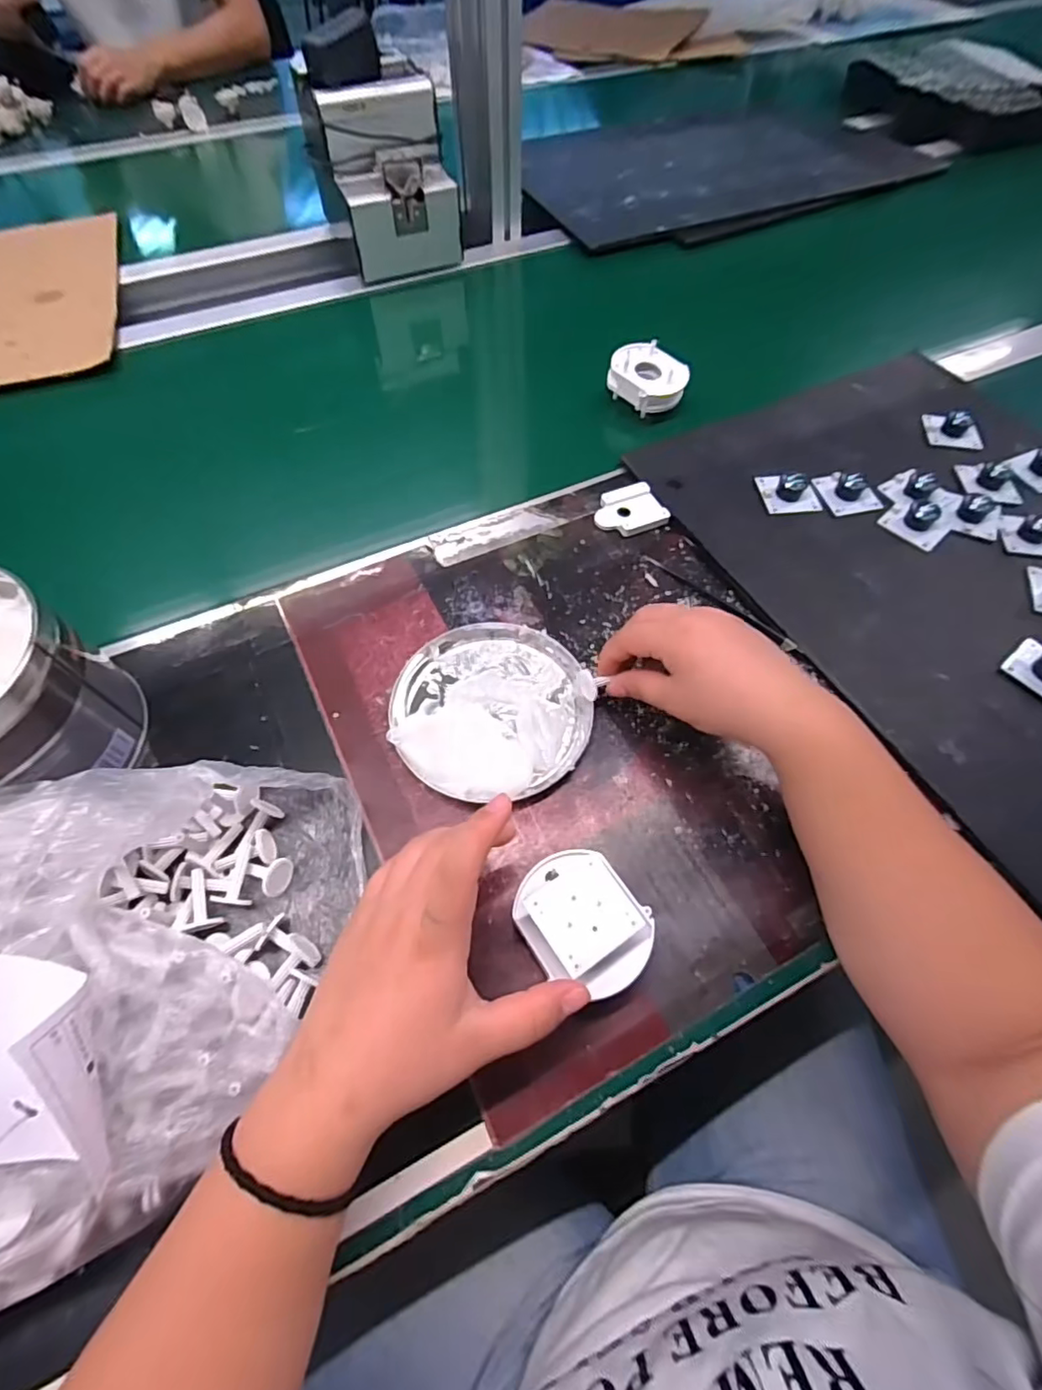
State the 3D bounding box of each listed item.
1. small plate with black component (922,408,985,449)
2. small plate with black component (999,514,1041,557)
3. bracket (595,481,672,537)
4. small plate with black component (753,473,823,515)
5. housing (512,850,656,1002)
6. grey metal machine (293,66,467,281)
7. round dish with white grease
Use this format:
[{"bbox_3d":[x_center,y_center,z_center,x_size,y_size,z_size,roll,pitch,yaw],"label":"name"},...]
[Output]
[{"bbox_3d":[0.391,-0.241,0.518,0.044,0.024,0.040,11,61,5],"label":"small plate with black component"},{"bbox_3d":[0.402,-0.127,0.449,0.047,0.018,0.040,9,61,5],"label":"small plate with black component"},{"bbox_3d":[0.088,-0.152,0.477,0.055,0.010,0.047,-17,62,-10],"label":"bracket"},{"bbox_3d":[0.221,-0.169,0.473,0.043,0.022,0.039,-4,60,-3],"label":"small plate with black component"},{"bbox_3d":[0.031,0.112,0.288,0.056,0.017,0.068,-41,68,-21],"label":"housing"},{"bbox_3d":[-0.150,-0.565,0.637,0.138,0.137,0.099,-21,63,-12],"label":"grey metal machine"},{"bbox_3d":[-0.020,0.007,0.379,0.124,0.017,0.123,0,60,-1],"label":"round dish with white grease"}]

